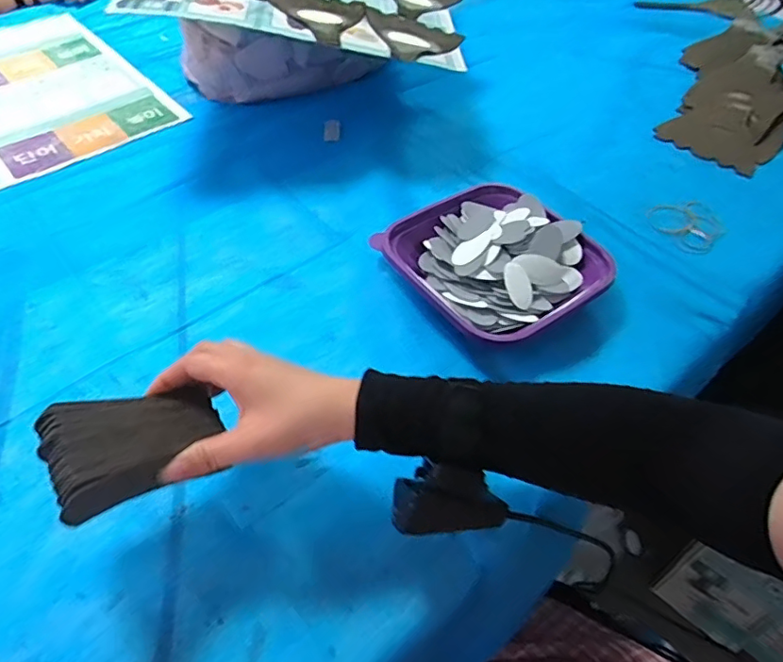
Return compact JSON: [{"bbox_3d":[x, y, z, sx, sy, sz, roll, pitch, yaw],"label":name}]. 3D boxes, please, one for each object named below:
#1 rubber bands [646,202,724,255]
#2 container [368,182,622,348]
[{"bbox_3d":[0.356,-0.129,0.643,0.099,0.008,0.081,-24,55,-19],"label":"rubber bands"},{"bbox_3d":[0.101,-0.072,0.538,0.177,0.042,0.183,1,51,-1],"label":"container"}]

